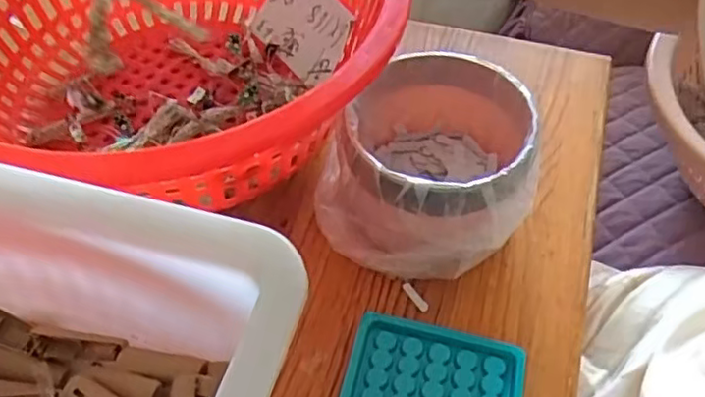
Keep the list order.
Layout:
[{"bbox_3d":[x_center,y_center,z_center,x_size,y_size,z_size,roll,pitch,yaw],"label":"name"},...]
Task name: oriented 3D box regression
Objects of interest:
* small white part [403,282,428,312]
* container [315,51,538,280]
[{"bbox_3d":[0.040,0.062,0.409,0.006,0.005,0.022,-27,56,-21],"label":"small white part"},{"bbox_3d":[0.046,-0.021,0.418,0.119,0.083,0.125,0,50,0],"label":"container"}]

